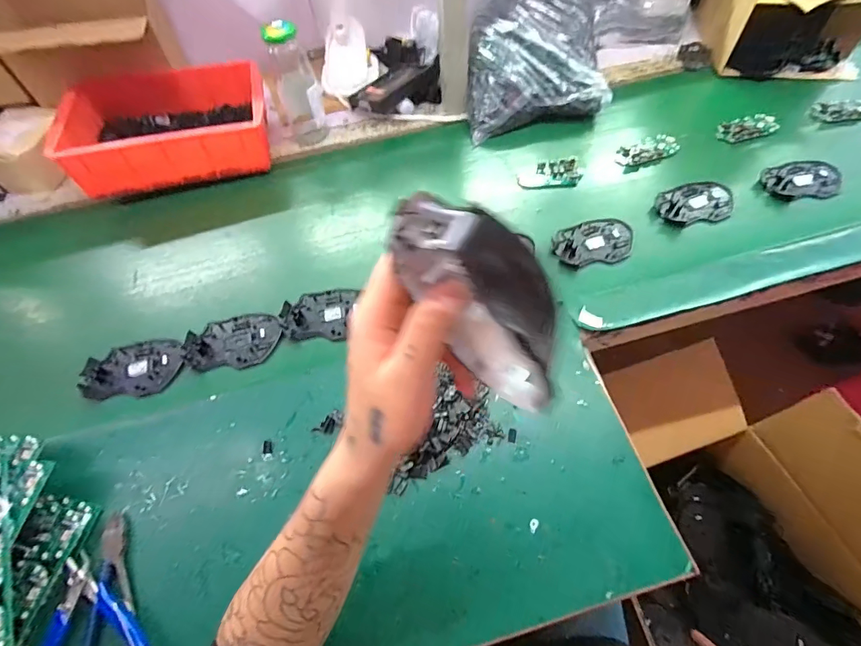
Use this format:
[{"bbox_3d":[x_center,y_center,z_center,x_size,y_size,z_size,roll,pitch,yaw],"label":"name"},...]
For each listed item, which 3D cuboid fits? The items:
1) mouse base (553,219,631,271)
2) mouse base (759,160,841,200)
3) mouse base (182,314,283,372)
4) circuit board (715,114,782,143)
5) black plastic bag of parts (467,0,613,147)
[{"bbox_3d":[0.225,-0.112,0.571,0.115,0.013,0.077,-23,61,-9],"label":"mouse base"},{"bbox_3d":[0.541,-0.208,0.608,0.108,0.013,0.071,-9,60,-1],"label":"mouse base"},{"bbox_3d":[-0.247,0.021,0.522,0.113,0.014,0.072,-4,60,2],"label":"mouse base"},{"bbox_3d":[0.513,-0.314,0.672,0.103,0.011,0.042,-19,60,-7],"label":"circuit board"},{"bbox_3d":[0.183,-0.463,0.707,0.220,0.131,0.318,6,60,7],"label":"black plastic bag of parts"}]

